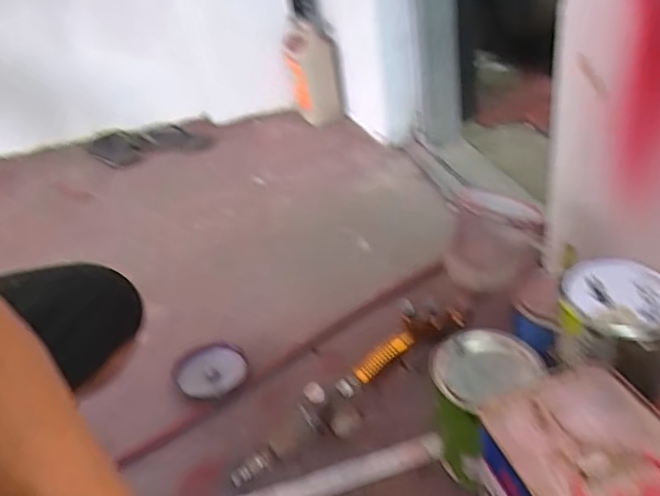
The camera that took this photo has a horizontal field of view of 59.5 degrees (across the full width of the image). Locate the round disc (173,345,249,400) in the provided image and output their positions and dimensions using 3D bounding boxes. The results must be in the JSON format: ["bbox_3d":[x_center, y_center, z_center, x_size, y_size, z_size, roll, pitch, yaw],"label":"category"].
[{"bbox_3d":[-0.167,0.172,0.811,0.098,0.016,0.092,-8,31,5],"label":"round disc"}]

